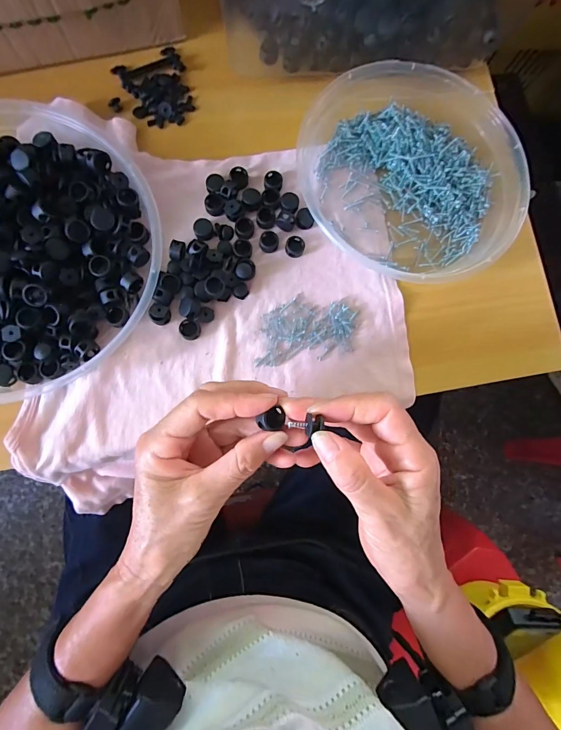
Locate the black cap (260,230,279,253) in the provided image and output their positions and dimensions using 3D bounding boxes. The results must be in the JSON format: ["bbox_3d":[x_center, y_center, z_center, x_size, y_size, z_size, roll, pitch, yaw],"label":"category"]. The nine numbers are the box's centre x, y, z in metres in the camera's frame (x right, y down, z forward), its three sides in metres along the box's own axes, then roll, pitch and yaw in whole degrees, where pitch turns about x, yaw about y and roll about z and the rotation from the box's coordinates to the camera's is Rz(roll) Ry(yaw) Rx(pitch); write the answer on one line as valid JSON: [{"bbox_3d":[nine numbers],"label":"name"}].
[{"bbox_3d":[-0.010,-0.110,0.318,0.016,0.007,0.017,0,86,-7],"label":"black cap"}]

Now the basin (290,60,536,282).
[{"bbox_3d":[0.123,-0.177,0.319,0.196,0.042,0.176,43,80,1],"label":"basin"}]

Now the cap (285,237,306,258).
[{"bbox_3d":[0.014,-0.107,0.320,0.019,0.007,0.017,-38,87,-10],"label":"cap"}]

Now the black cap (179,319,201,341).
[{"bbox_3d":[-0.077,-0.030,0.302,0.017,0.009,0.016,1,82,-6],"label":"black cap"}]

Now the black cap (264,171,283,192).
[{"bbox_3d":[-0.006,-0.170,0.327,0.017,0.006,0.016,1,82,-6],"label":"black cap"}]

